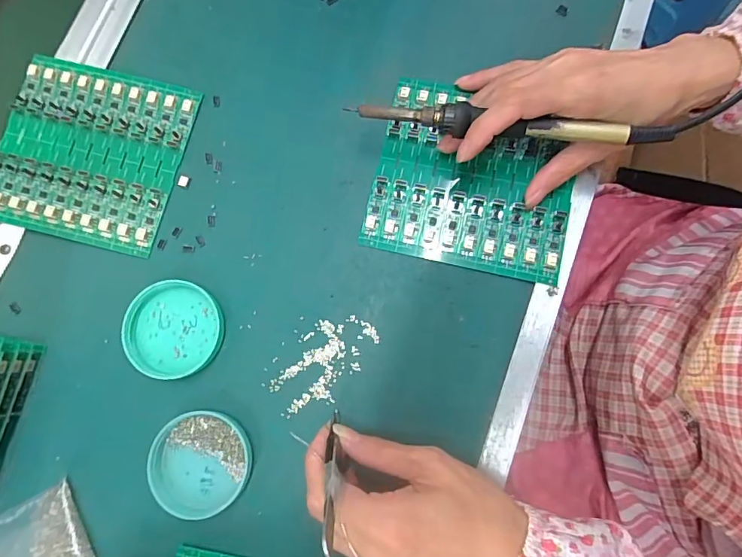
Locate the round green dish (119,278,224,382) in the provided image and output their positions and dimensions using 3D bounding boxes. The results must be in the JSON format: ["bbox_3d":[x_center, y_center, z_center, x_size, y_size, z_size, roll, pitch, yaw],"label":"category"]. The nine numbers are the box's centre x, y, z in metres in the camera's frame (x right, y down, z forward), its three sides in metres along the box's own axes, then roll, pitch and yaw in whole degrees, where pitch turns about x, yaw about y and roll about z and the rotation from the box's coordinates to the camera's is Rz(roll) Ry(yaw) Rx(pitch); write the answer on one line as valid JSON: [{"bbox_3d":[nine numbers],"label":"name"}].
[{"bbox_3d":[-0.138,0.035,0.326,0.067,0.007,0.065,0,78,1],"label":"round green dish"}]

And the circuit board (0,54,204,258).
[{"bbox_3d":[-0.215,-0.097,0.355,0.137,0.010,0.134,14,79,4],"label":"circuit board"}]

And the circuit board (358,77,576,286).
[{"bbox_3d":[0.073,-0.073,0.336,0.137,0.007,0.130,13,81,7],"label":"circuit board"}]

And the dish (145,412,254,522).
[{"bbox_3d":[-0.113,0.121,0.306,0.066,0.010,0.063,0,78,1],"label":"dish"}]

